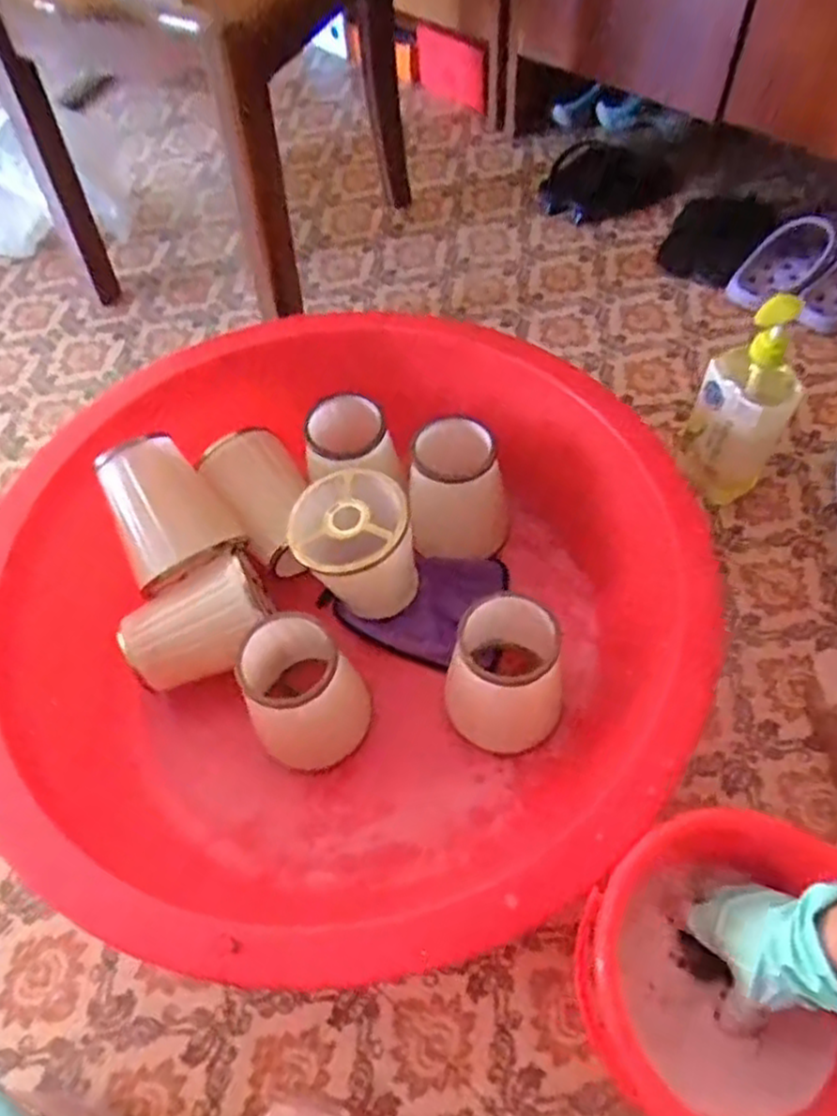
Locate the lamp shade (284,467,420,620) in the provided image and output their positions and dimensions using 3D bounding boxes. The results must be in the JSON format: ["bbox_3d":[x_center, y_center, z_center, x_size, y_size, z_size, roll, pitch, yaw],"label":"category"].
[{"bbox_3d":[-0.066,-0.007,0.791,0.122,0.134,0.113,-2,57,2],"label":"lamp shade"}]

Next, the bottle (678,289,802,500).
[{"bbox_3d":[0.368,-0.179,0.832,0.100,0.266,0.065,25,62,19],"label":"bottle"}]

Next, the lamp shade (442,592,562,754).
[{"bbox_3d":[0.083,0.113,0.713,0.116,0.140,0.101,2,57,6],"label":"lamp shade"}]

